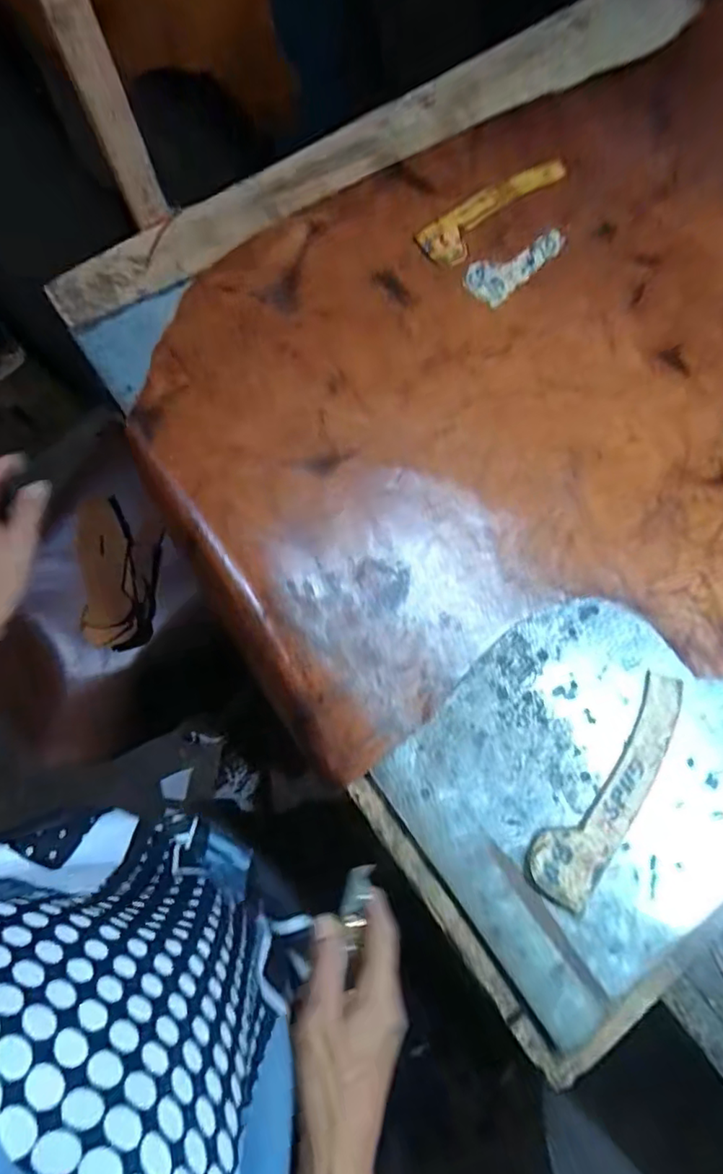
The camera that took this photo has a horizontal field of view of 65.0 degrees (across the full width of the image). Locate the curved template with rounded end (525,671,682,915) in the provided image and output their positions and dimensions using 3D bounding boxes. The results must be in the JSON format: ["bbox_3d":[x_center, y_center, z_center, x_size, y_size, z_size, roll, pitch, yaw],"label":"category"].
[{"bbox_3d":[0.212,0.164,0.476,0.052,0.005,0.212,38,72,9],"label":"curved template with rounded end"}]

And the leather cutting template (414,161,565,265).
[{"bbox_3d":[0.153,-0.427,0.641,0.205,0.007,0.052,-37,79,-10],"label":"leather cutting template"}]

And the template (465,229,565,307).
[{"bbox_3d":[0.171,-0.354,0.619,0.124,0.006,0.051,-35,79,-10],"label":"template"}]

